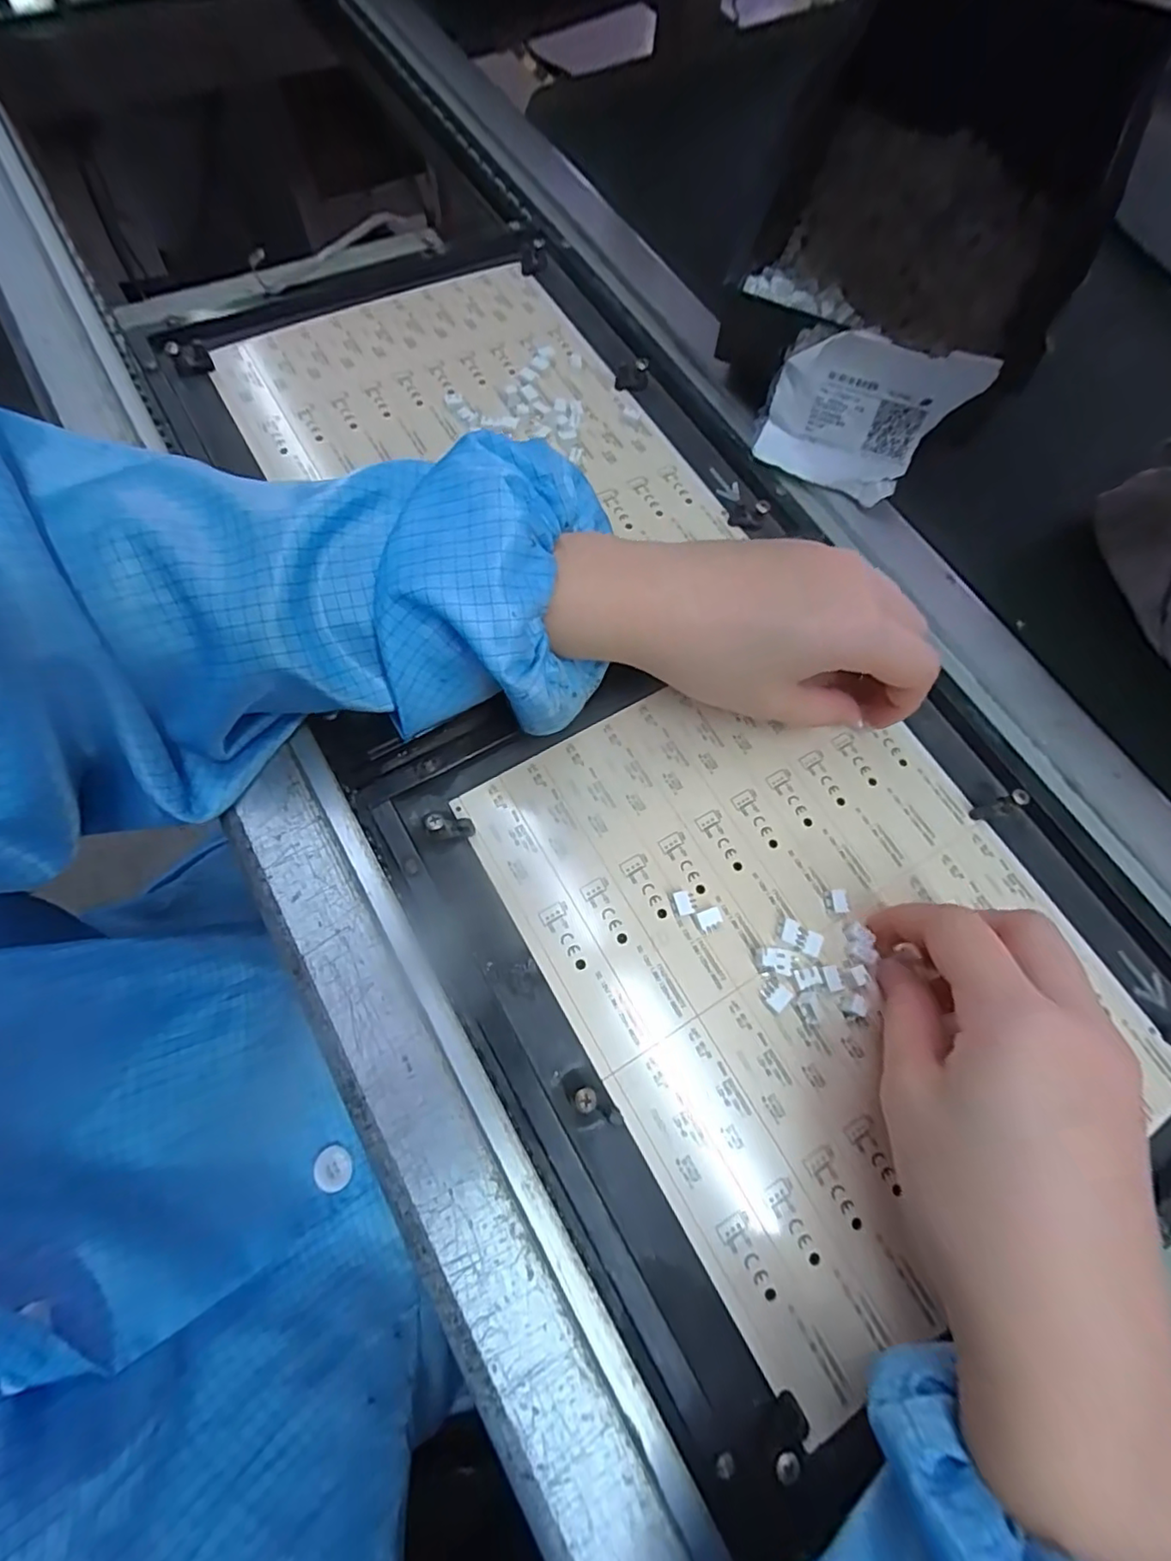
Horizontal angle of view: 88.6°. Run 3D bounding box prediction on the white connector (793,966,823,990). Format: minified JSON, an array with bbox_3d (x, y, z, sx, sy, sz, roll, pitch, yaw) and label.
[{"bbox_3d":[0.091,0.080,0.243,0.010,0.004,0.007,-13,69,-7],"label":"white connector"}]

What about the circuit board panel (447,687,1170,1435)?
[{"bbox_3d":[0.093,0.065,0.253,0.204,0.007,0.251,-29,75,-13],"label":"circuit board panel"}]

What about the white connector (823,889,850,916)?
[{"bbox_3d":[0.108,0.052,0.257,0.009,0.005,0.010,-7,69,-5],"label":"white connector"}]

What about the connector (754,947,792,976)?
[{"bbox_3d":[0.077,0.074,0.245,0.015,0.006,0.010,2,68,-1],"label":"connector"}]

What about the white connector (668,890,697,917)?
[{"bbox_3d":[0.042,0.052,0.253,0.010,0.006,0.010,-11,69,-6],"label":"white connector"}]

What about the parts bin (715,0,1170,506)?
[{"bbox_3d":[0.174,-0.294,0.323,0.148,0.095,0.268,21,82,6],"label":"parts bin"}]

